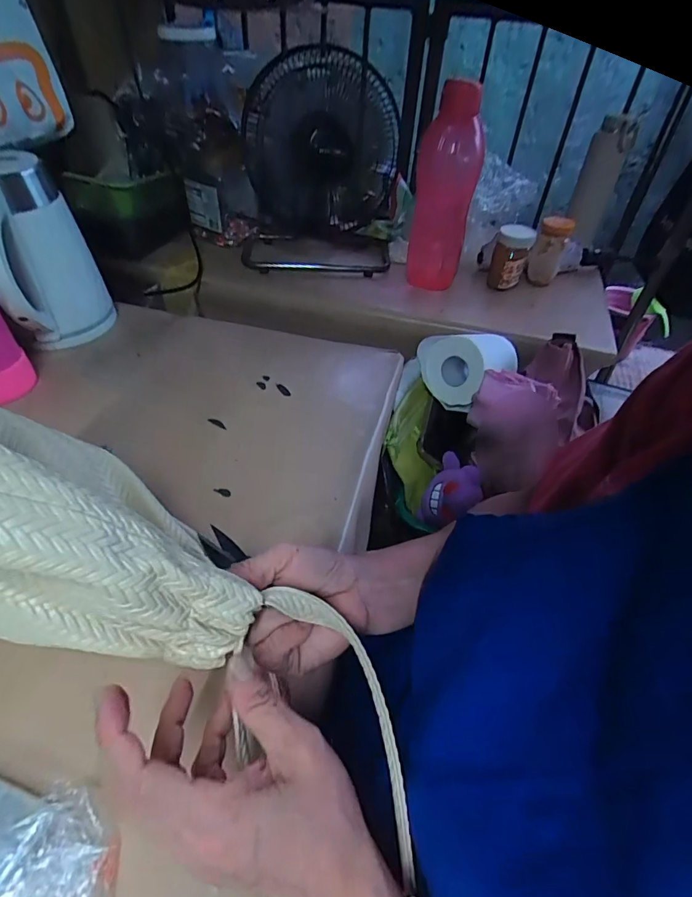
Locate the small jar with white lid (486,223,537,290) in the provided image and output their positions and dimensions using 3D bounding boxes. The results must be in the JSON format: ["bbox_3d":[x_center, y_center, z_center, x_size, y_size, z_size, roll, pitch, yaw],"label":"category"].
[{"bbox_3d":[0.305,-0.351,0.851,0.066,0.098,0.068,19,47,14],"label":"small jar with white lid"}]

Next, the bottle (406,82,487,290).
[{"bbox_3d":[0.176,-0.433,0.795,0.084,0.309,0.089,27,49,20],"label":"bottle"}]

